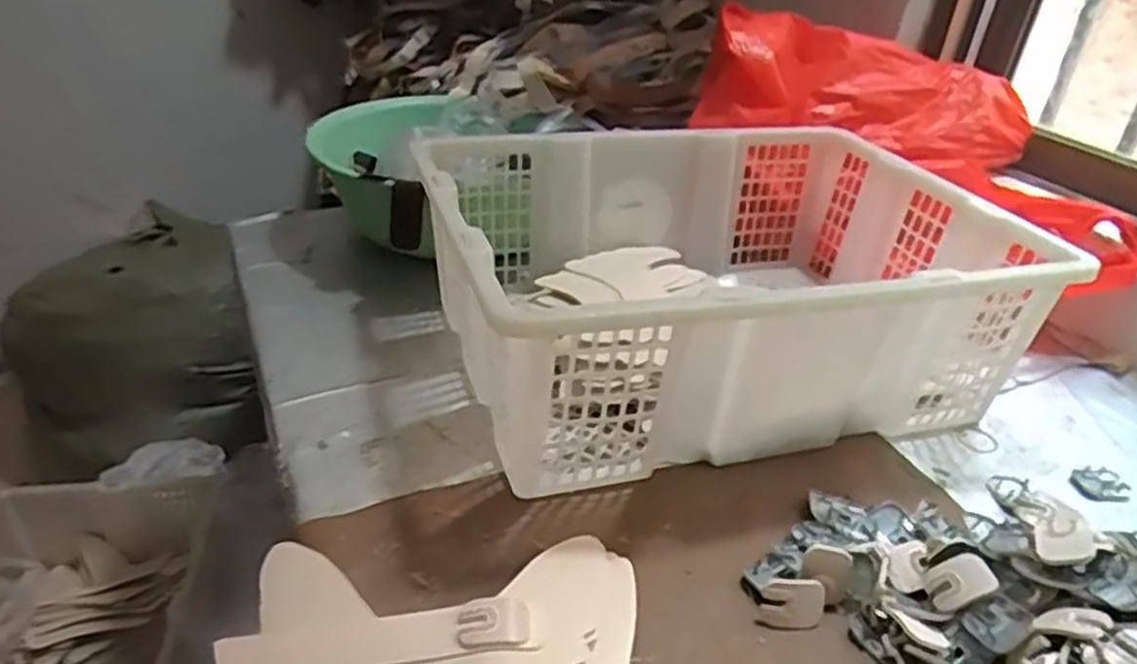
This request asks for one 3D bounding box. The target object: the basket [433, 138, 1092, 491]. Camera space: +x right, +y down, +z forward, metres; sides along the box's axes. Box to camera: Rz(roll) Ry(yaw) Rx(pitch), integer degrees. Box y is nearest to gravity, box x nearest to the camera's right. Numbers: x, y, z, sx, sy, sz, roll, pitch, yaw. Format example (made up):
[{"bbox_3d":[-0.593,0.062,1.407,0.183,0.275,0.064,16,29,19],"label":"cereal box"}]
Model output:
[{"bbox_3d":[0.124,-0.049,0.690,0.463,0.168,0.358,-5,33,-16],"label":"basket"}]

